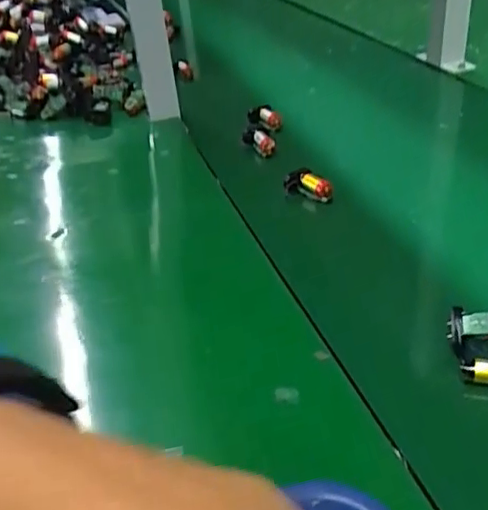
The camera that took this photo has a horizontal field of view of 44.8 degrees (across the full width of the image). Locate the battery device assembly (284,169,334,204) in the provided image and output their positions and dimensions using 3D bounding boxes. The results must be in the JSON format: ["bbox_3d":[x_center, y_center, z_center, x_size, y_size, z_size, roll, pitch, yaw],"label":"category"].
[{"bbox_3d":[0.064,-0.070,0.606,0.051,0.024,0.020,27,46,38],"label":"battery device assembly"}]

